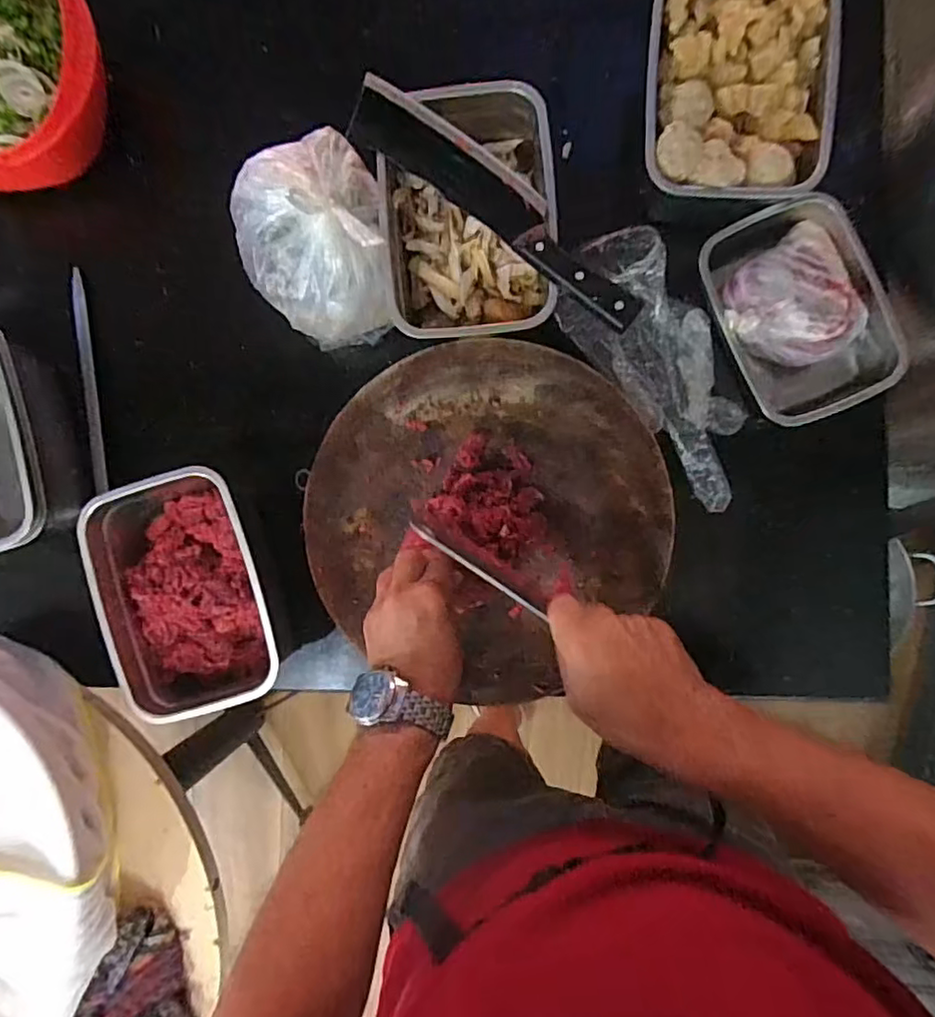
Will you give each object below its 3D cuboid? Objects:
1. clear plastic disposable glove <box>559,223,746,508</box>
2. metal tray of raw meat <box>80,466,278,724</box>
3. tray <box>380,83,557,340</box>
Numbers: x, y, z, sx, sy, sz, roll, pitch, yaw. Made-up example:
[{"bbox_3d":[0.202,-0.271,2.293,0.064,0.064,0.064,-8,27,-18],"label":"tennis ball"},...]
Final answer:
[{"bbox_3d":[0.190,-0.128,0.576,0.110,0.040,0.270,-33,88,4],"label":"clear plastic disposable glove"},{"bbox_3d":[-0.261,0.080,0.583,0.154,0.072,0.221,-15,89,4],"label":"metal tray of raw meat"},{"bbox_3d":[0.001,-0.267,0.555,0.147,0.081,0.221,-3,90,4],"label":"tray"}]

